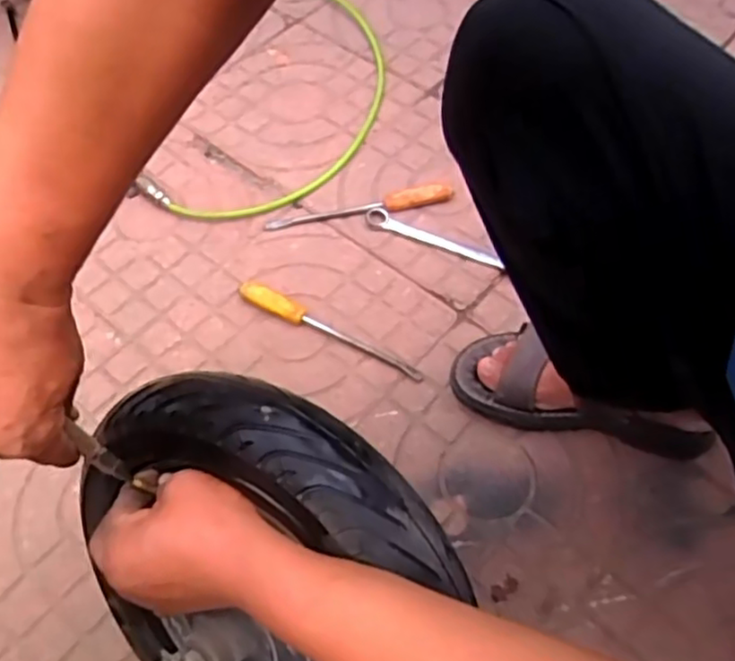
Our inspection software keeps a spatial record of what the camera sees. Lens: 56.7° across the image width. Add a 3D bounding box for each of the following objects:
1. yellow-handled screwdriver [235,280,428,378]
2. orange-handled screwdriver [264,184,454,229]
[{"bbox_3d":[-0.051,0.000,0.835,0.255,0.020,0.028,27,64,20],"label":"yellow-handled screwdriver"},{"bbox_3d":[-0.011,-0.168,0.932,0.257,0.021,0.027,-10,58,-2],"label":"orange-handled screwdriver"}]

